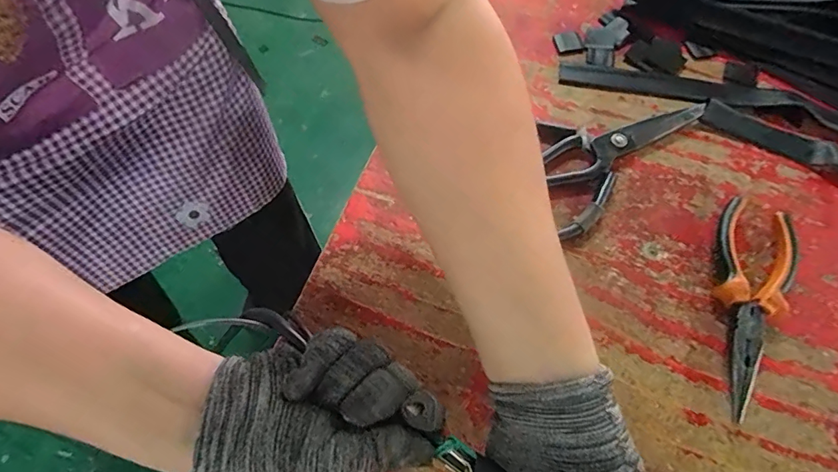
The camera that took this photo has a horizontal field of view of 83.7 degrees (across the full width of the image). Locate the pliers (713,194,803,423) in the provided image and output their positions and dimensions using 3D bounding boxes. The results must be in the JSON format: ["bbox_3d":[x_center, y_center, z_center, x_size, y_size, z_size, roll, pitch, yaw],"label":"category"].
[{"bbox_3d":[0.227,0.044,0.321,0.049,0.021,0.157,20,65,10],"label":"pliers"}]

